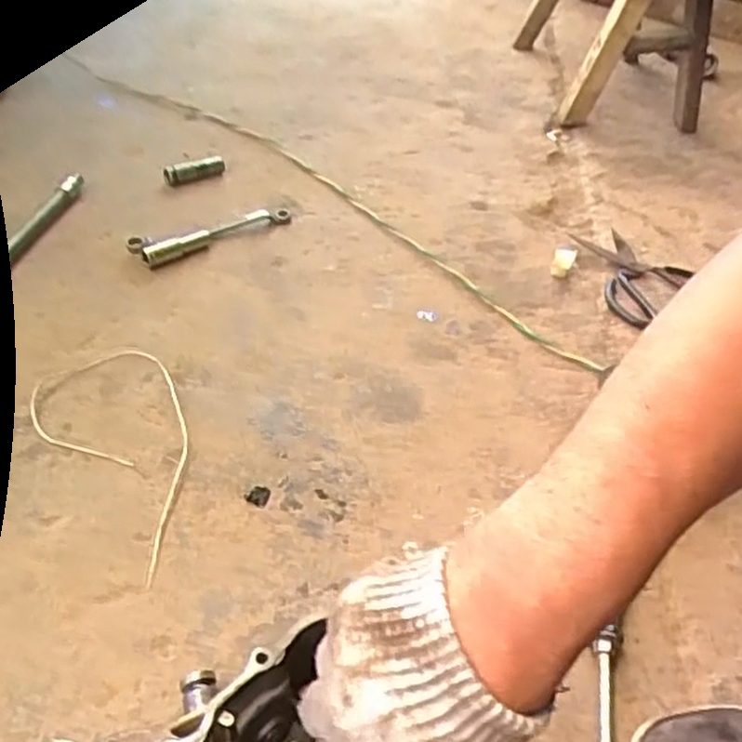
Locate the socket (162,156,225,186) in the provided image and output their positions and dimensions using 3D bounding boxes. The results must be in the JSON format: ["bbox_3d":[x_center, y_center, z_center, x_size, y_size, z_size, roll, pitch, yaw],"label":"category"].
[{"bbox_3d":[-0.223,-0.252,0.931,0.077,0.030,0.025,-27,52,-32],"label":"socket"}]

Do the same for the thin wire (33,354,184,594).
[{"bbox_3d":[-0.195,0.060,0.607,0.115,0.008,0.233,-23,50,-29],"label":"thin wire"}]

